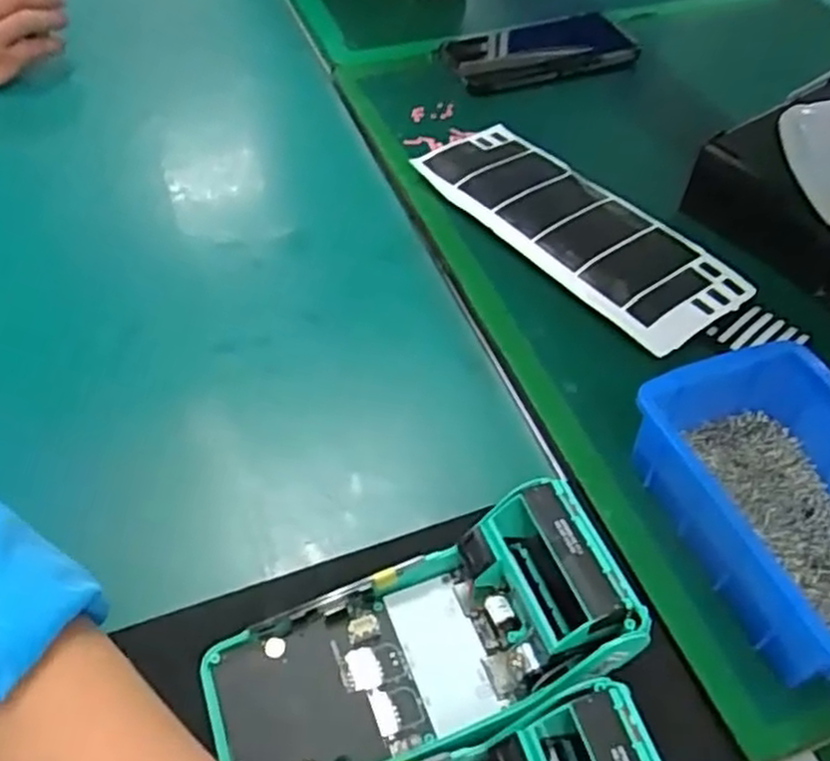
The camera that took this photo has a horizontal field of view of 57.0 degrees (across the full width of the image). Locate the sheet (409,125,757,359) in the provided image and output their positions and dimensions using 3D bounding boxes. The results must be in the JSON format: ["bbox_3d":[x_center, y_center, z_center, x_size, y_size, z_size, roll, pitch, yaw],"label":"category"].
[{"bbox_3d":[0.104,-0.108,0.517,0.088,0.011,0.235,-29,54,-22],"label":"sheet"}]

